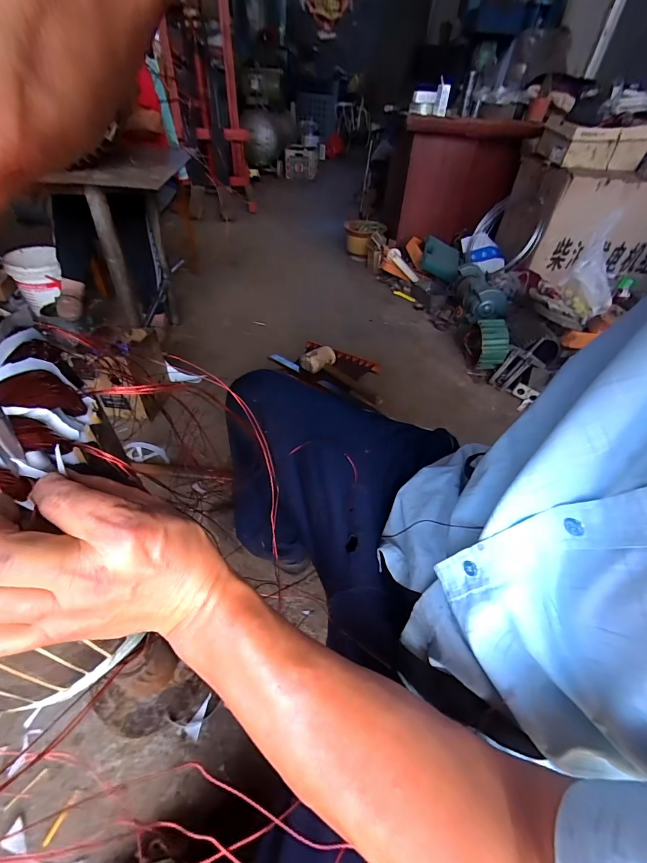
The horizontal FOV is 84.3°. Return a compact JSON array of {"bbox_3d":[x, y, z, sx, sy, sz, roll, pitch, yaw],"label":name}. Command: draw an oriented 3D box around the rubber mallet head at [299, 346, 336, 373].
[{"bbox_3d":[-0.015,-0.225,1.114,0.113,0.055,0.051,-20,48,-23],"label":"rubber mallet head"}]

